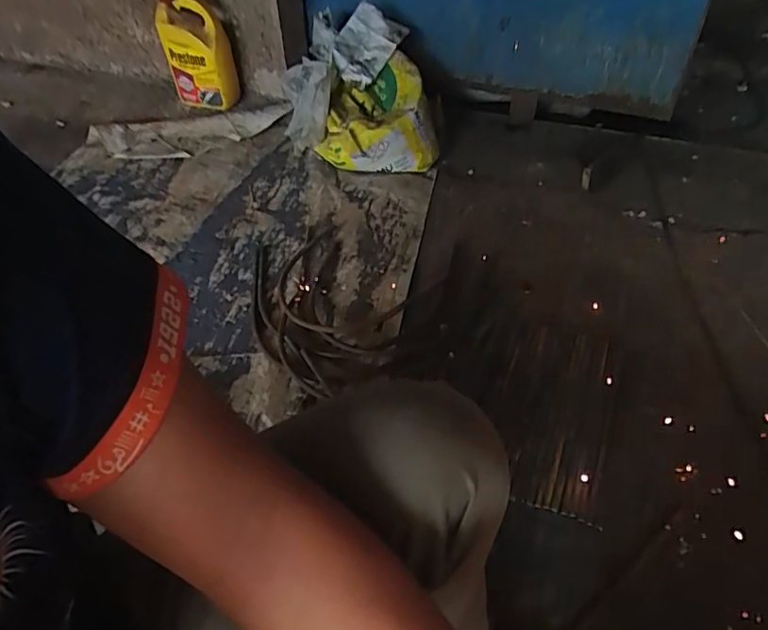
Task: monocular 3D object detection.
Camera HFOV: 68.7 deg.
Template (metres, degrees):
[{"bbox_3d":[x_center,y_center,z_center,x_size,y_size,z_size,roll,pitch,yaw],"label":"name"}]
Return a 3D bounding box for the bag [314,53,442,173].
[{"bbox_3d":[-0.025,-0.536,1.502,0.292,0.139,0.348,-3,46,2],"label":"bag"}]

